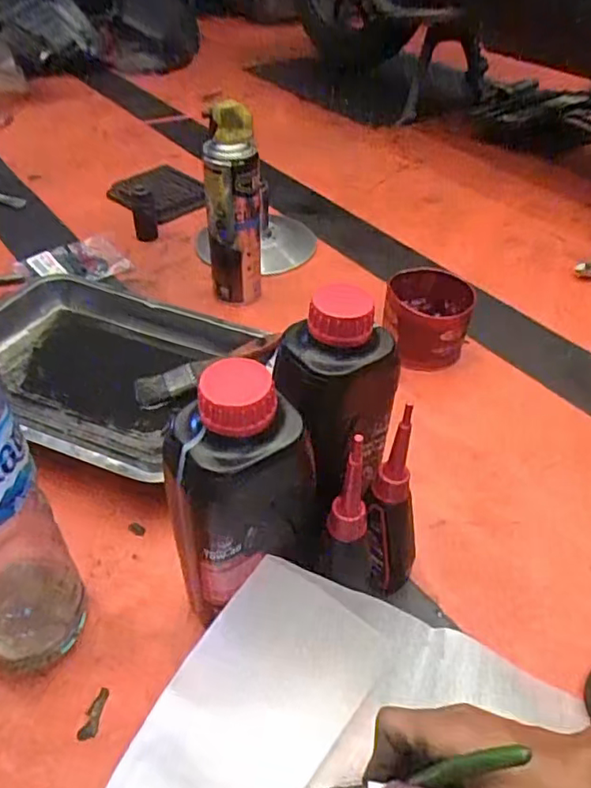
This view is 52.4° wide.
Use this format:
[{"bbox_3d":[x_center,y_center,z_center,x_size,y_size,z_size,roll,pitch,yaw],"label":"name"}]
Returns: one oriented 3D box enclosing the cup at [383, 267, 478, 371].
[{"bbox_3d":[0.156,-0.089,0.713,0.098,0.077,0.104,1,42,-1],"label":"cup"}]

